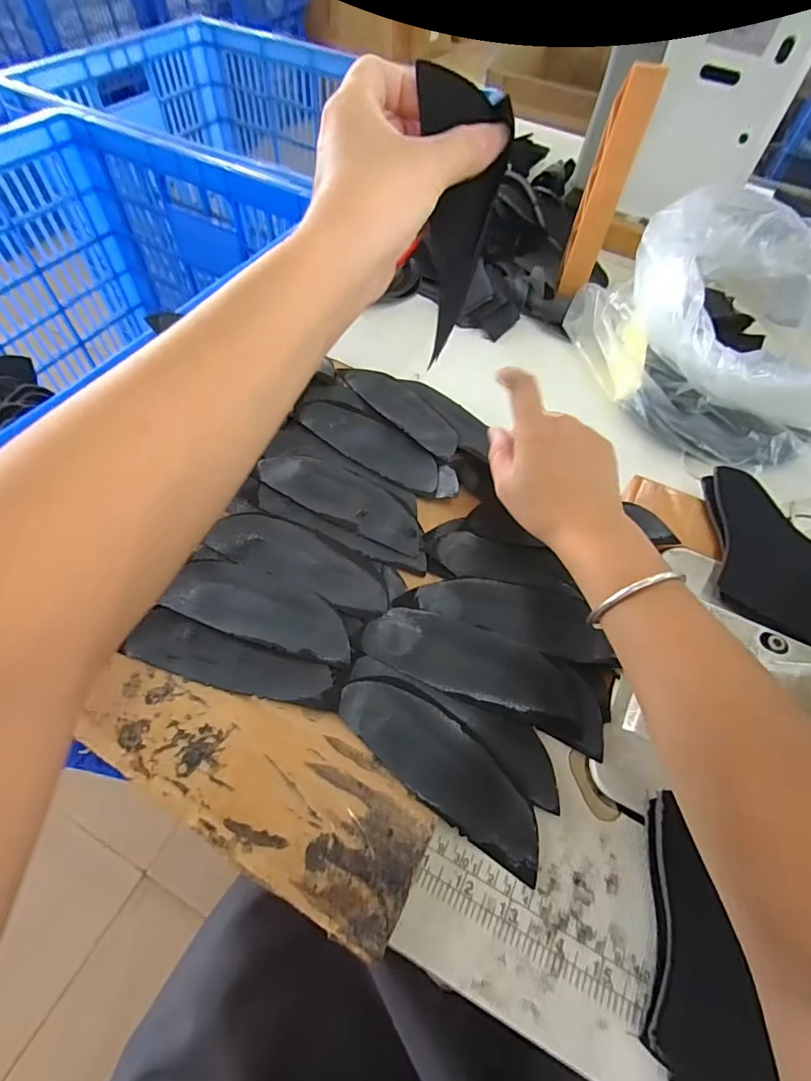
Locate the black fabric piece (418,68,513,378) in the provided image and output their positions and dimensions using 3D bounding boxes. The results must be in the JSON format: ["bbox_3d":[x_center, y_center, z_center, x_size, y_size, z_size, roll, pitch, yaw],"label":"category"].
[{"bbox_3d":[0.030,-0.171,0.274,0.040,0.135,0.019,-9,41,-10],"label":"black fabric piece"}]

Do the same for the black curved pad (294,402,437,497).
[{"bbox_3d":[-0.030,-0.082,0.404,0.136,0.005,0.043,33,62,15],"label":"black curved pad"}]

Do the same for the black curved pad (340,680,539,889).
[{"bbox_3d":[0.021,0.129,0.284,0.136,0.006,0.044,32,61,15],"label":"black curved pad"}]

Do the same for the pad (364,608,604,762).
[{"bbox_3d":[0.051,0.082,0.310,0.155,0.009,0.046,23,59,10],"label":"pad"}]

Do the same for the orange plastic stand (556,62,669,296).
[{"bbox_3d":[0.179,-0.314,0.446,0.034,0.173,0.019,28,60,12],"label":"orange plastic stand"}]

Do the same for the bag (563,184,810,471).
[{"bbox_3d":[0.308,-0.188,0.442,0.227,0.117,0.236,-14,61,-13],"label":"bag"}]

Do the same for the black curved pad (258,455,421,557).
[{"bbox_3d":[-0.048,-0.034,0.377,0.138,0.004,0.047,25,60,11],"label":"black curved pad"}]

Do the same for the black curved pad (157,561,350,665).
[{"bbox_3d":[-0.095,0.044,0.325,0.125,0.004,0.046,15,59,5],"label":"black curved pad"}]

